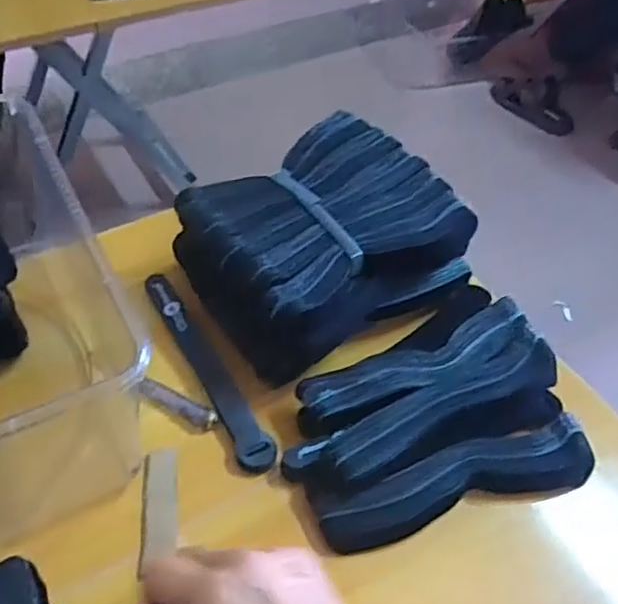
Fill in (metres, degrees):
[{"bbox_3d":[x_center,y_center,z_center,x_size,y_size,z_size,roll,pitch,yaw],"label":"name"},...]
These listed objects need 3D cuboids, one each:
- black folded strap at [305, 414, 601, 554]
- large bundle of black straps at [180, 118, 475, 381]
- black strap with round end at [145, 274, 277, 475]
[{"bbox_3d":[0.099,0.119,0.427,0.190,0.032,0.039,-12,51,-14],"label":"black folded strap"},{"bbox_3d":[0.012,-0.054,0.525,0.210,0.068,0.179,-25,55,-24],"label":"large bundle of black straps"},{"bbox_3d":[-0.083,0.048,0.498,0.025,0.011,0.200,-24,55,-22],"label":"black strap with round end"}]

